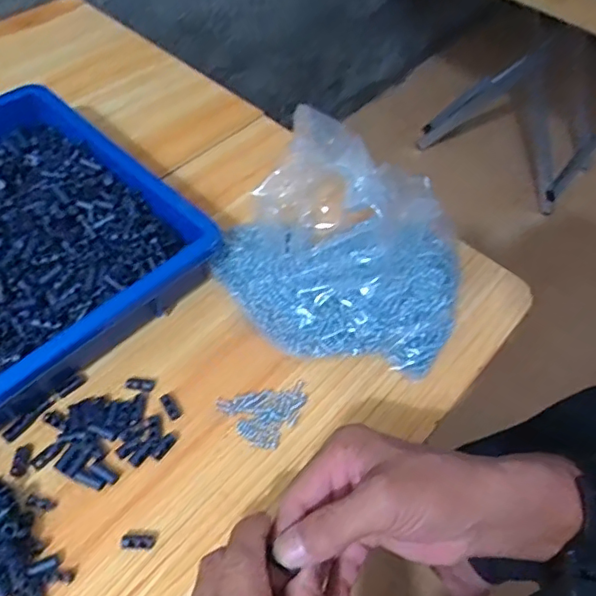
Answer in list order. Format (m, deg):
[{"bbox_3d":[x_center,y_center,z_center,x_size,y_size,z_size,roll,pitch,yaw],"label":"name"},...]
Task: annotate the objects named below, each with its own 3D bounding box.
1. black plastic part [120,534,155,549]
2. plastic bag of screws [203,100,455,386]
[{"bbox_3d":[-0.096,0.146,0.341,0.020,0.004,0.008,9,53,-16],"label":"black plastic part"},{"bbox_3d":[0.039,-0.051,0.442,0.189,0.095,0.191,13,54,4],"label":"plastic bag of screws"}]

